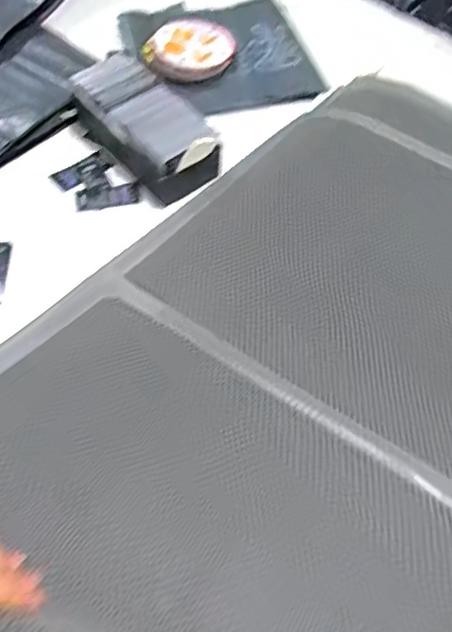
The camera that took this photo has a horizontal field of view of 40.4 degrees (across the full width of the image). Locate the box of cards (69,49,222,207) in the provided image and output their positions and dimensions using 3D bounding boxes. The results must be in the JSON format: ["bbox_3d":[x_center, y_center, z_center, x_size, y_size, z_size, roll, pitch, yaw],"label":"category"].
[{"bbox_3d":[-0.121,-0.270,0.875,0.115,0.082,0.238,-36,67,-22],"label":"box of cards"}]

